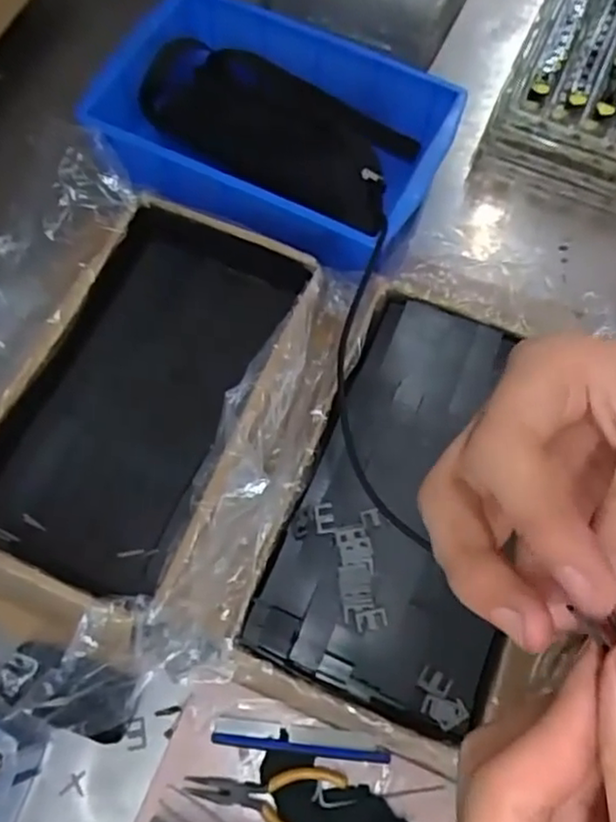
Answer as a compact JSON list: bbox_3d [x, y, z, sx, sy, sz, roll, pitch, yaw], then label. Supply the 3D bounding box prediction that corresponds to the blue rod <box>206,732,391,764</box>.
[{"bbox_3d":[-0.006,0.272,0.530,0.143,0.006,0.008,7,68,1],"label":"blue rod"}]

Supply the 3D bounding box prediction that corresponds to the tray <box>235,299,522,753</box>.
[{"bbox_3d":[0.099,0.069,0.572,0.188,0.023,0.350,22,70,7],"label":"tray"}]

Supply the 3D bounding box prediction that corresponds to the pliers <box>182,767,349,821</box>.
[{"bbox_3d":[-0.035,0.301,0.513,0.123,0.011,0.051,12,69,3],"label":"pliers"}]

